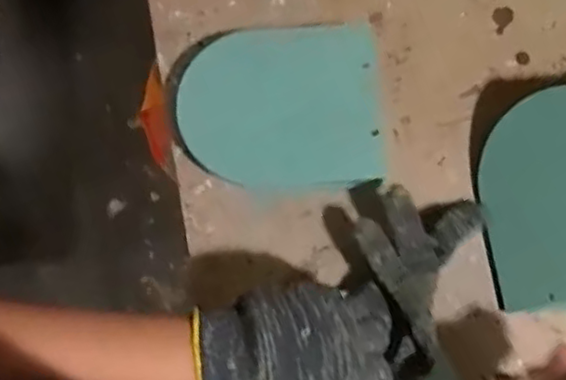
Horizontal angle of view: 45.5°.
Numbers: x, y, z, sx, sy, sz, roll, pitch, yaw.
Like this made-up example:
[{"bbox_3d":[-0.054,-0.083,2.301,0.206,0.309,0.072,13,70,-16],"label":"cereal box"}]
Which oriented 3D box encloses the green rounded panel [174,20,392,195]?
[{"bbox_3d":[-0.002,-0.072,0.599,0.175,0.031,0.143,-4,75,-1],"label":"green rounded panel"}]

